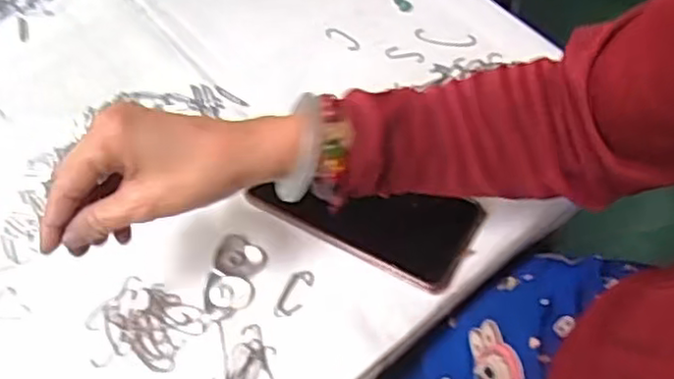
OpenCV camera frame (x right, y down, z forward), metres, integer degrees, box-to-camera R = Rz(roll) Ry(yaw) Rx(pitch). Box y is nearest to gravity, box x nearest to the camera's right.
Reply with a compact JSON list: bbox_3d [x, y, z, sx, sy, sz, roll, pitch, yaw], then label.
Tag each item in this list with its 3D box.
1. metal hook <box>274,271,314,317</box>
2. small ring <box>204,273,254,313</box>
[{"bbox_3d":[-0.030,0.074,0.476,0.018,0.004,0.039,18,62,12],"label":"metal hook"},{"bbox_3d":[-0.076,0.072,0.472,0.035,0.008,0.025,-8,60,-3],"label":"small ring"}]

